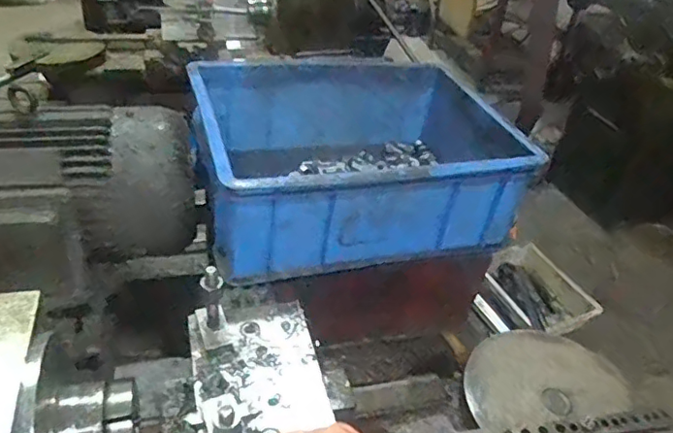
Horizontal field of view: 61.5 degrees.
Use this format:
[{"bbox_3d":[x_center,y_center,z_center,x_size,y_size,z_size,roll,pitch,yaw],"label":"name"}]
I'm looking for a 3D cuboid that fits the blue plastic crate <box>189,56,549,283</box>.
[{"bbox_3d":[0.024,-0.080,0.787,0.399,0.148,0.310,-6,37,-17],"label":"blue plastic crate"}]

